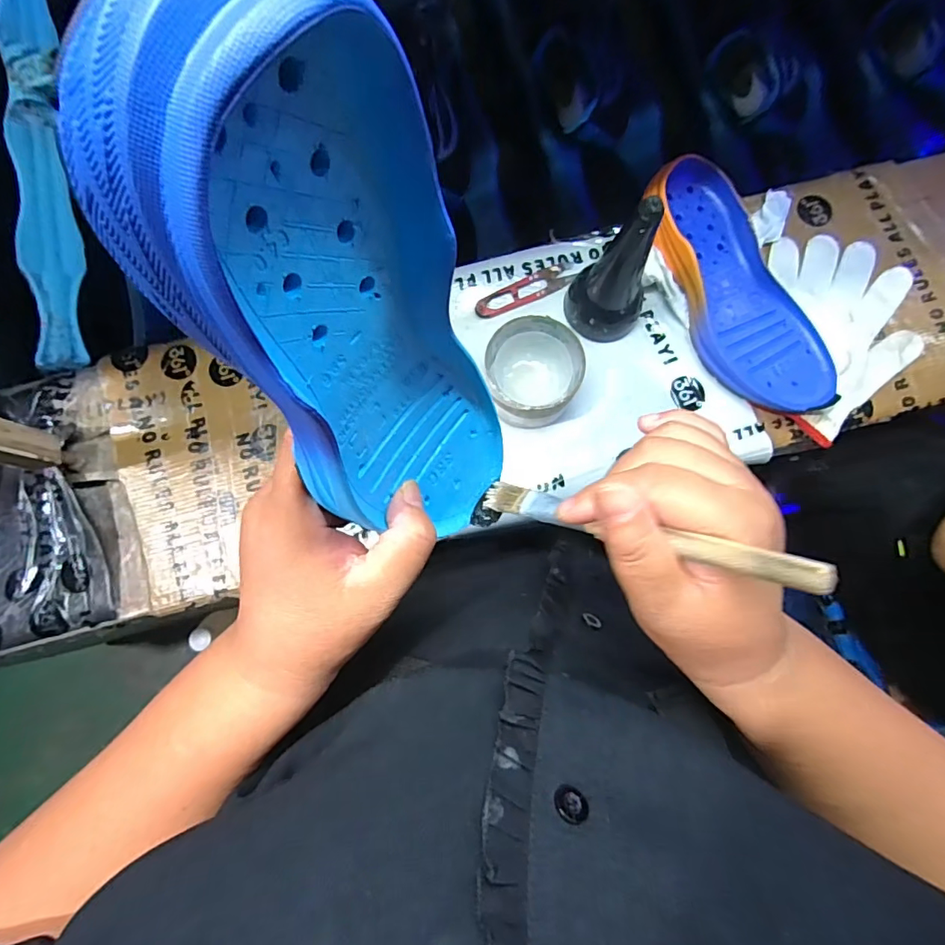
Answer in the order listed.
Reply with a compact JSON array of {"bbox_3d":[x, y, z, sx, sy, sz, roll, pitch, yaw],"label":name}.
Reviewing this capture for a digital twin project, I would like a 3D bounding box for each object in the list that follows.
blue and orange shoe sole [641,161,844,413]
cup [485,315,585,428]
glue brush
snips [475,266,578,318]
[{"bbox_3d":[0.231,-0.159,0.453,0.092,0.052,0.240,-27,81,-5],"label":"blue and orange shoe sole"},{"bbox_3d":[0.051,-0.084,0.435,0.077,0.052,0.081,0,80,0],"label":"cup"},{"bbox_3d":[0.063,0.024,0.221,0.158,0.007,0.015,12,76,47],"label":"glue brush"},{"bbox_3d":[0.049,-0.170,0.475,0.096,0.007,0.024,-29,82,-5],"label":"snips"}]

